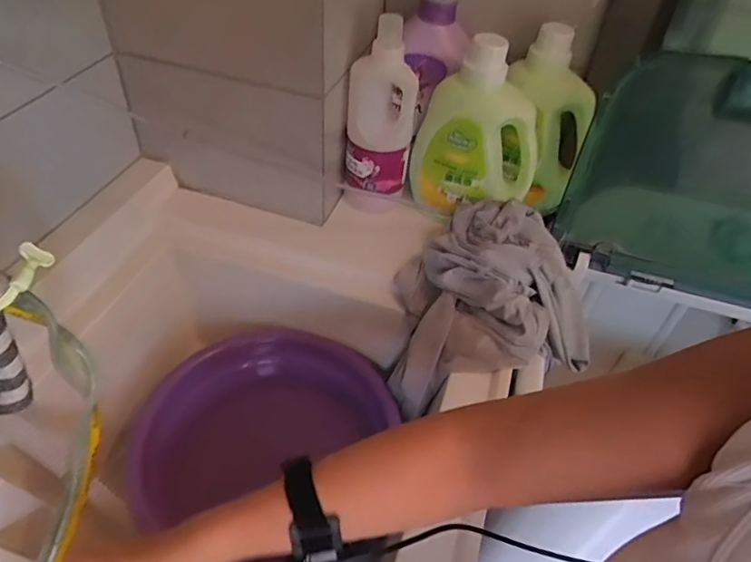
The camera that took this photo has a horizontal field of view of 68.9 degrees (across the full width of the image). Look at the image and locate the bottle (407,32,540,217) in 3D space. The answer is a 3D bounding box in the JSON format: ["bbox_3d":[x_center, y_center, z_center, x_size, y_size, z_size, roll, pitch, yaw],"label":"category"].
[{"bbox_3d":[0.148,-0.219,0.770,0.157,0.237,0.097,6,45,1],"label":"bottle"}]

